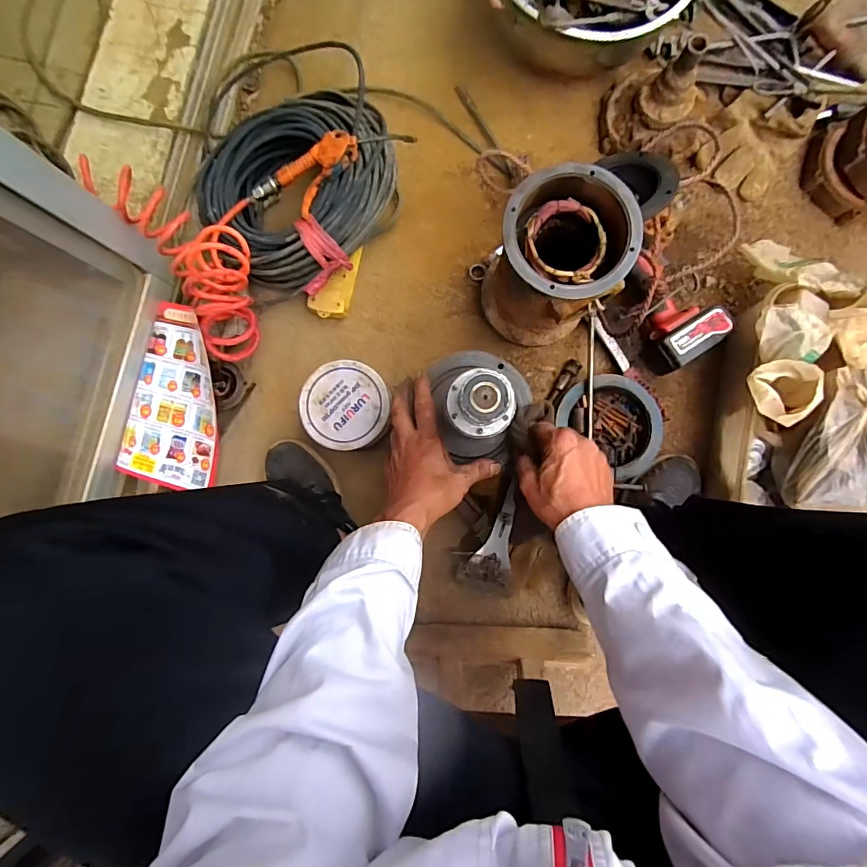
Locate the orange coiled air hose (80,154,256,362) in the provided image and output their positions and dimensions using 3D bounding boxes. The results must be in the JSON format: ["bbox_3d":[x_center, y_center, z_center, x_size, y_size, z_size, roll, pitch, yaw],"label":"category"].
[{"bbox_3d":[-0.310,-0.253,0.653,0.150,0.124,0.285,-35,88,-2],"label":"orange coiled air hose"}]

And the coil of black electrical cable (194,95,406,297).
[{"bbox_3d":[-0.182,-0.354,0.668,0.282,0.095,0.240,-36,88,-2],"label":"coil of black electrical cable"}]

